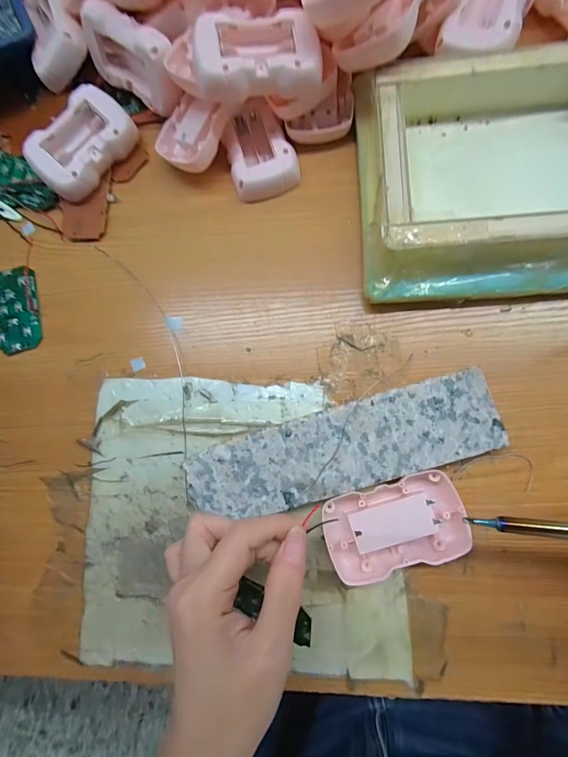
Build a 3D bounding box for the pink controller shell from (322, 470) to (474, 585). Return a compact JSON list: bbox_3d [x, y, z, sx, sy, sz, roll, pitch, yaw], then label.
[{"bbox_3d":[0.072,0.096,0.234,0.087,0.016,0.053,-17,81,4],"label":"pink controller shell"}]

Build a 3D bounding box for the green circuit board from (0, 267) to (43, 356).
[{"bbox_3d":[-0.225,-0.059,0.300,0.036,0.007,0.073,-15,81,4],"label":"green circuit board"}]

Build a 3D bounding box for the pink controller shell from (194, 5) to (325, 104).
[{"bbox_3d":[-0.018,-0.221,0.243,0.082,0.025,0.051,-8,82,6],"label":"pink controller shell"}]

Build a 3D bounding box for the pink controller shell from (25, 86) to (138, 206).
[{"bbox_3d":[-0.165,-0.192,0.296,0.046,0.034,0.086,37,88,10],"label":"pink controller shell"}]

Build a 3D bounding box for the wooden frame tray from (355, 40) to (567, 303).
[{"bbox_3d":[0.184,-0.139,0.243,0.259,0.044,0.161,-1,83,6],"label":"wooden frame tray"}]

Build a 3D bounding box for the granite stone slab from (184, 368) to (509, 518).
[{"bbox_3d":[0.038,0.049,0.247,0.207,0.018,0.055,-18,81,4],"label":"granite stone slab"}]

